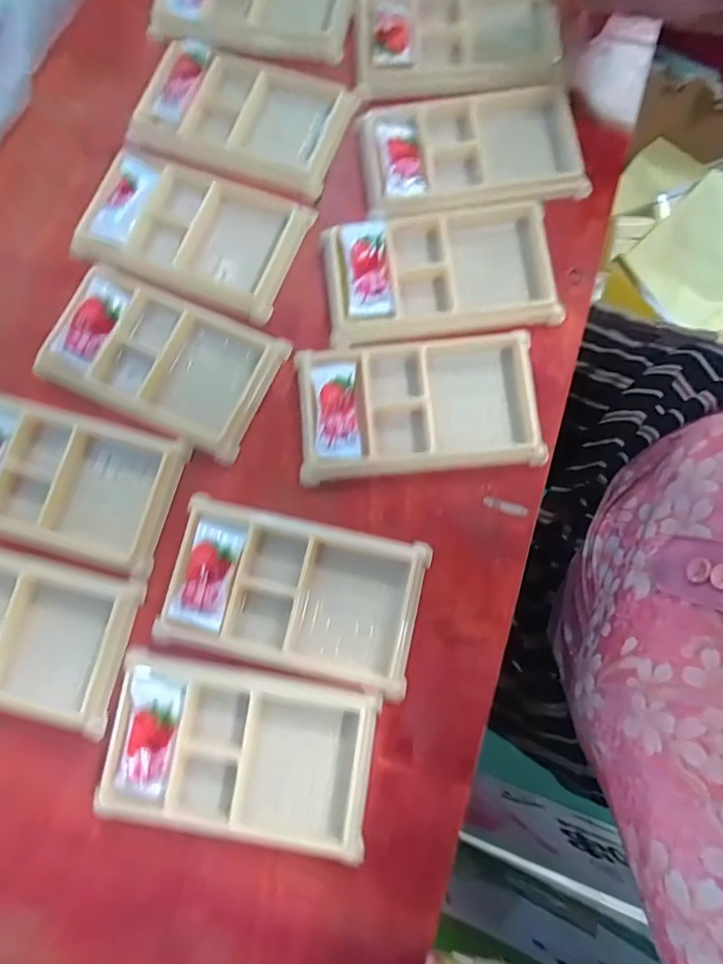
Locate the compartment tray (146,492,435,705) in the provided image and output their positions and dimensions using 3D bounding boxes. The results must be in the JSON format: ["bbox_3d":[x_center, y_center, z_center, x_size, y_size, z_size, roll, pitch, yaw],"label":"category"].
[{"bbox_3d":[-0.036,0.060,0.280,0.133,0.010,0.078,12,80,4],"label":"compartment tray"}]

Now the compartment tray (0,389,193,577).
[{"bbox_3d":[-0.176,-0.002,0.305,0.135,0.015,0.079,15,80,4],"label":"compartment tray"}]

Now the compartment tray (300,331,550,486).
[{"bbox_3d":[0.033,-0.046,0.297,0.134,0.013,0.079,-5,80,0],"label":"compartment tray"}]

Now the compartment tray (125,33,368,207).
[{"bbox_3d":[-0.078,-0.237,0.344,0.130,0.027,0.081,20,81,5],"label":"compartment tray"}]

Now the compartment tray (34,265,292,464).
[{"bbox_3d":[-0.120,-0.075,0.312,0.127,0.015,0.078,24,81,6],"label":"compartment tray"}]

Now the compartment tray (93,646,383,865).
[{"bbox_3d":[-0.062,0.137,0.265,0.133,0.011,0.076,9,80,3],"label":"compartment tray"}]

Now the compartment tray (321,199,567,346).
[{"bbox_3d":[0.047,-0.128,0.312,0.136,0.009,0.078,-6,80,0],"label":"compartment tray"}]

